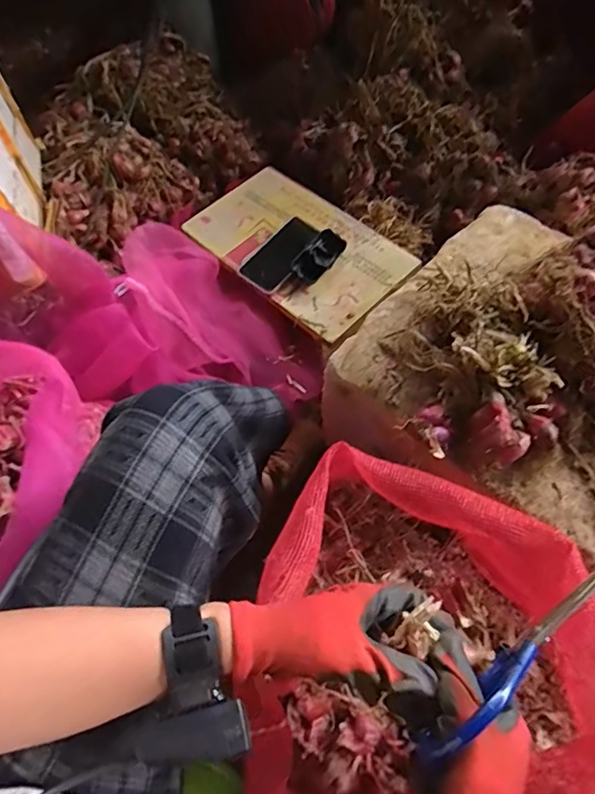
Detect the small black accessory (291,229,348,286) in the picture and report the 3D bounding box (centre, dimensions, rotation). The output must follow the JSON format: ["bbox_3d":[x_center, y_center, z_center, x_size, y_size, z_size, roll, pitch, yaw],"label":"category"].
[{"bbox_3d":[0.036,-0.236,0.876,0.049,0.034,0.100,32,66,20],"label":"small black accessory"}]

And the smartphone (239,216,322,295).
[{"bbox_3d":[-0.028,-0.247,0.887,0.086,0.013,0.152,40,78,25],"label":"smartphone"}]

